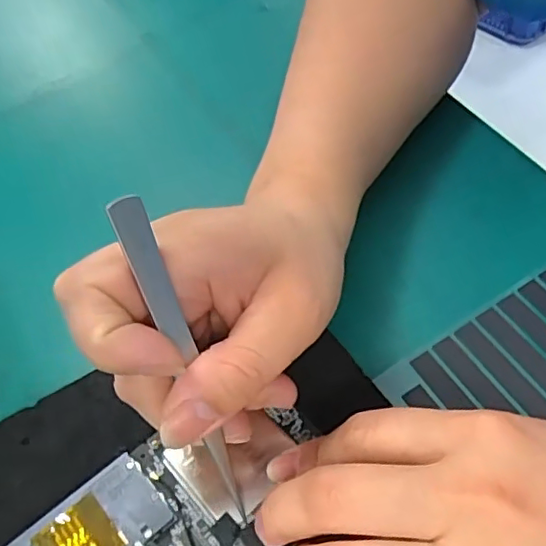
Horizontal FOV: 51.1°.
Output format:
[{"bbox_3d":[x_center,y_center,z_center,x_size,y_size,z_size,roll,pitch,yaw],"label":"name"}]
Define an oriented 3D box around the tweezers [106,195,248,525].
[{"bbox_3d":[-0.026,0.033,0.186,0.010,0.124,0.006,-23,24,-11],"label":"tweezers"}]

